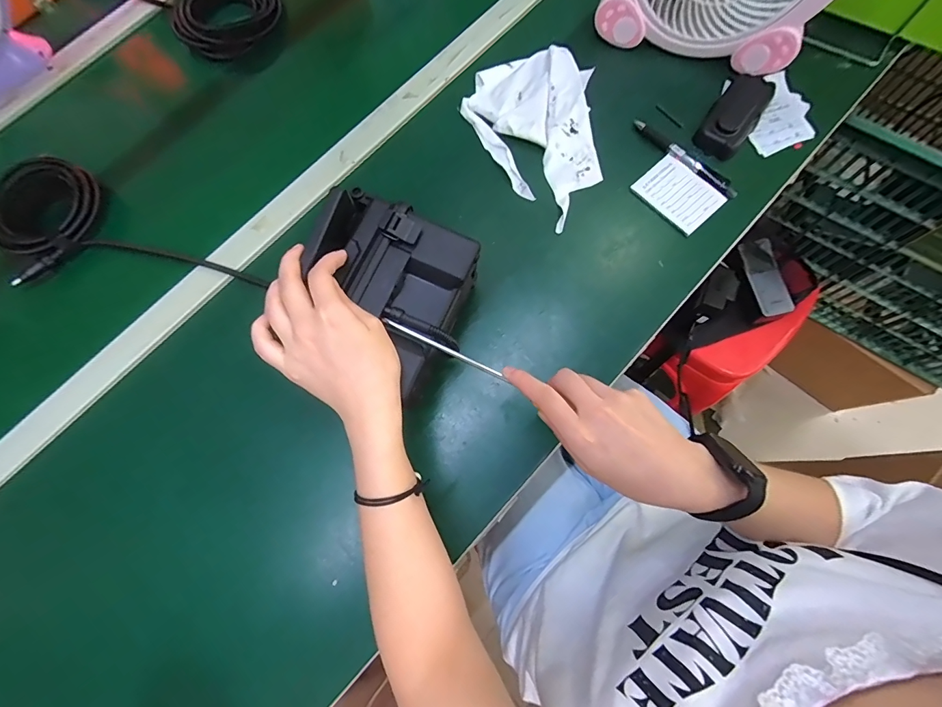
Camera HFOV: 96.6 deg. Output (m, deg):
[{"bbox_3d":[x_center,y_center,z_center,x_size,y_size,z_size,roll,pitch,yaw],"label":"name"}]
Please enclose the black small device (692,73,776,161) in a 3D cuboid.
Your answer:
[{"bbox_3d":[0.311,-0.282,0.489,0.051,0.029,0.109,36,78,10],"label":"black small device"}]

